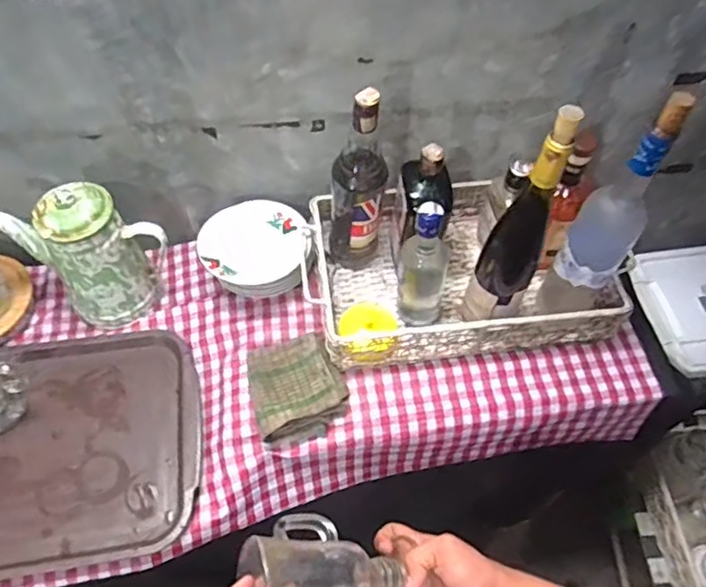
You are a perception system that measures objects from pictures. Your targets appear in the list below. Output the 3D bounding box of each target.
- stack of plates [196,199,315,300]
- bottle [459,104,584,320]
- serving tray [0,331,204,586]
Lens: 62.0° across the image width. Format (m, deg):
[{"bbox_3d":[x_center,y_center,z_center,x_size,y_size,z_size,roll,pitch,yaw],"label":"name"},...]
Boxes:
[{"bbox_3d":[-0.141,-0.062,0.867,0.154,0.084,0.163,-17,59,-14],"label":"stack of plates"},{"bbox_3d":[0.201,-0.077,0.697,0.073,0.333,0.072,21,58,11],"label":"bottle"},{"bbox_3d":[-0.426,0.206,0.769,0.438,0.028,0.307,-5,57,-6],"label":"serving tray"}]

